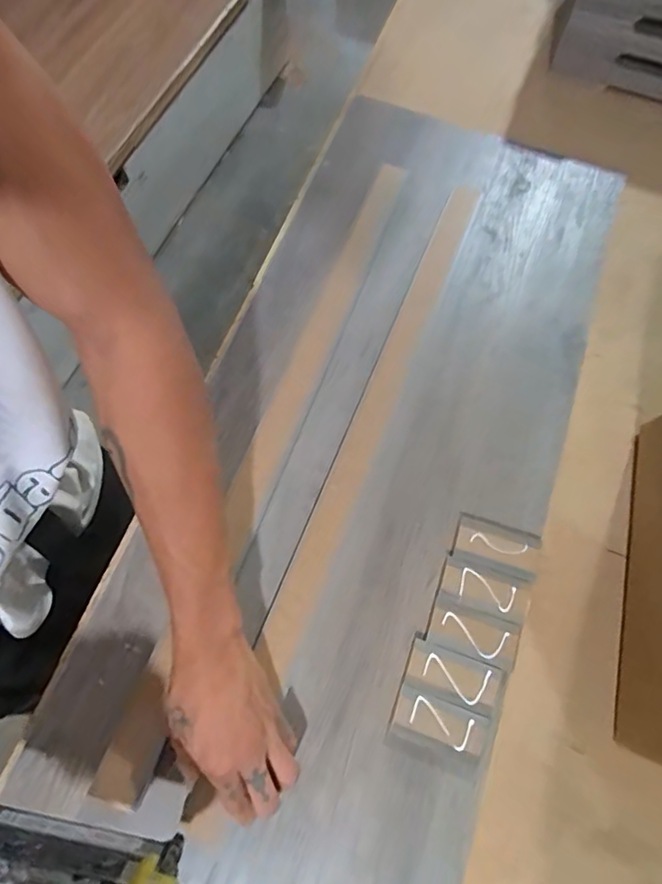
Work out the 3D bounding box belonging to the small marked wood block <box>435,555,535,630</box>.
[{"bbox_3d":[0.141,0.136,0.464,0.081,0.007,0.040,19,71,6],"label":"small marked wood block"}]

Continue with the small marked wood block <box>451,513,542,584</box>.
[{"bbox_3d":[0.156,0.099,0.476,0.081,0.004,0.044,17,71,6],"label":"small marked wood block"}]

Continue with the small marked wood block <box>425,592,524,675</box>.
[{"bbox_3d":[0.127,0.169,0.451,0.078,0.004,0.042,20,71,7],"label":"small marked wood block"}]

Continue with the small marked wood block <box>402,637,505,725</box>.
[{"bbox_3d":[0.106,0.204,0.438,0.083,0.006,0.040,20,71,7],"label":"small marked wood block"}]

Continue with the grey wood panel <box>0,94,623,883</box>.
[{"bbox_3d":[0.017,0.052,0.491,0.373,0.034,0.951,17,72,3],"label":"grey wood panel"}]

